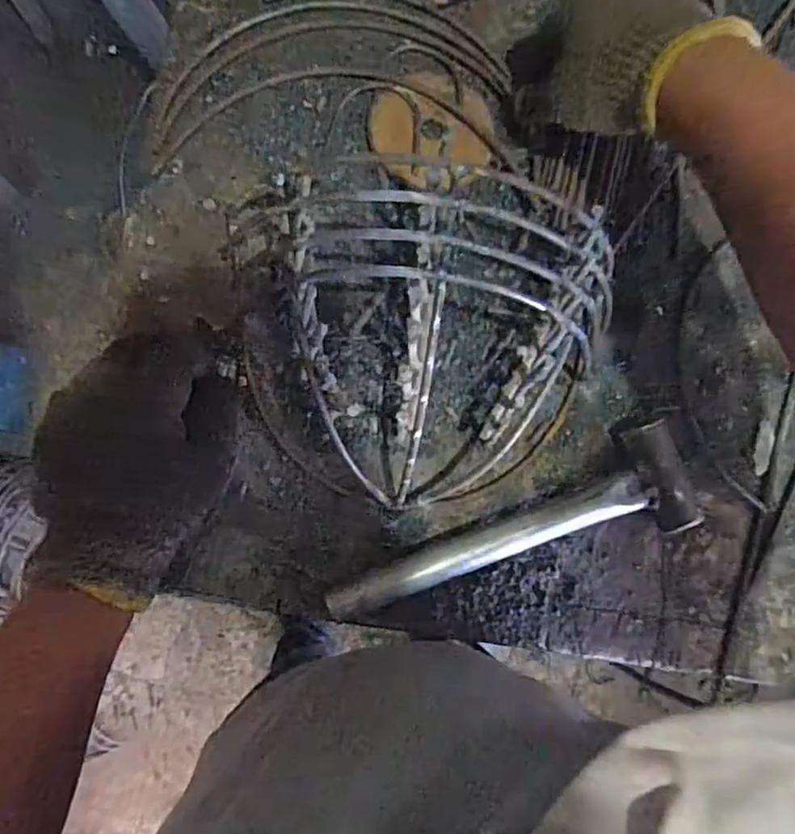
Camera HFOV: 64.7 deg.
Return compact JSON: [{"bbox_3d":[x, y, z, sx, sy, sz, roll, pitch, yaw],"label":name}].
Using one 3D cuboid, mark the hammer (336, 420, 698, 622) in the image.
[{"bbox_3d":[0.071,0.072,0.400,0.243,0.035,0.072,-18,86,-5],"label":"hammer"}]

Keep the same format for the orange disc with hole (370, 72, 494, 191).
[{"bbox_3d":[0.026,-0.202,0.440,0.084,0.012,0.083,0,85,-3],"label":"orange disc with hole"}]

